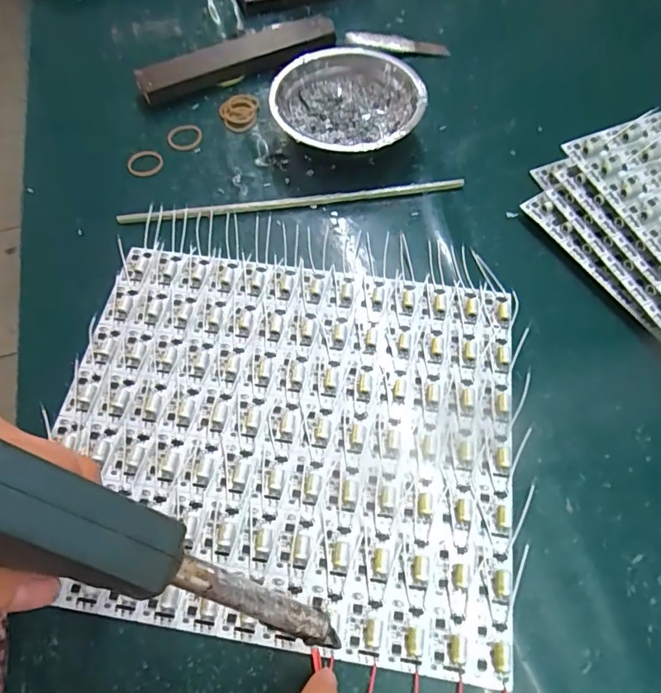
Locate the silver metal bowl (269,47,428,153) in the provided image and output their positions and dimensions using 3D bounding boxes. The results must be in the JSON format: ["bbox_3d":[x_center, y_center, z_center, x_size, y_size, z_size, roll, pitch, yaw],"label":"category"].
[{"bbox_3d":[0.016,-0.203,0.421,0.126,0.045,0.120,0,63,1],"label":"silver metal bowl"}]

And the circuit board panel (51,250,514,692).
[{"bbox_3d":[-0.029,0.050,0.308,0.282,0.008,0.238,8,63,5],"label":"circuit board panel"}]

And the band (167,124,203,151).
[{"bbox_3d":[-0.133,-0.192,0.441,0.031,0.005,0.031,-9,72,-3],"label":"band"}]

